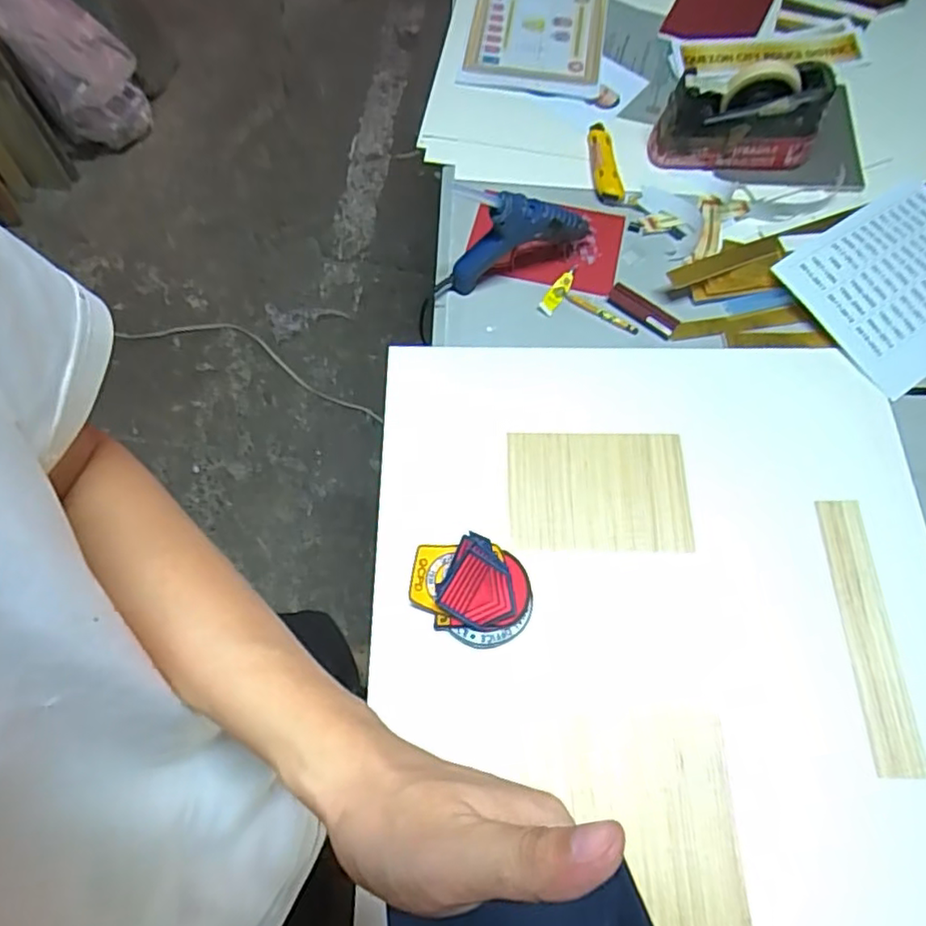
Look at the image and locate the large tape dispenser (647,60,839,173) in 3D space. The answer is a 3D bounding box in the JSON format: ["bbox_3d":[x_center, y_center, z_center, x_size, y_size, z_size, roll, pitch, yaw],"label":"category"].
[{"bbox_3d":[0.366,-0.457,0.839,0.207,0.121,0.070,0,66,1],"label":"large tape dispenser"}]

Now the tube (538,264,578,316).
[{"bbox_3d":[0.124,-0.221,0.802,0.020,0.009,0.082,30,70,13],"label":"tube"}]

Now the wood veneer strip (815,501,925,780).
[{"bbox_3d":[0.406,0.165,0.633,0.053,0.005,0.266,5,64,-7],"label":"wood veneer strip"}]

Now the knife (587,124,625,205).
[{"bbox_3d":[0.196,-0.421,0.880,0.036,0.019,0.138,-5,66,-2],"label":"knife"}]

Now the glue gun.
[{"bbox_3d":[0.062,-0.267,0.757,0.191,0.121,0.030,-22,68,-9],"label":"glue gun"}]

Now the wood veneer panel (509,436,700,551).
[{"bbox_3d":[0.149,0.031,0.699,0.193,0.008,0.135,0,69,5],"label":"wood veneer panel"}]

